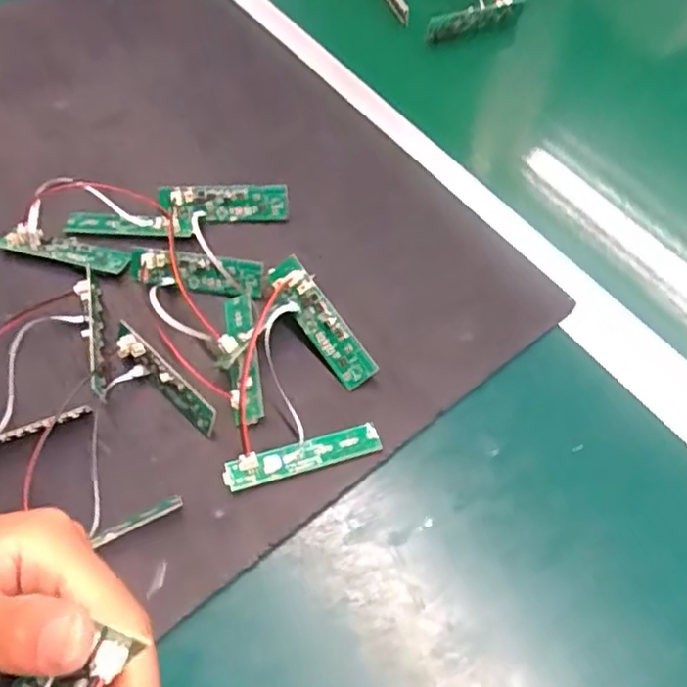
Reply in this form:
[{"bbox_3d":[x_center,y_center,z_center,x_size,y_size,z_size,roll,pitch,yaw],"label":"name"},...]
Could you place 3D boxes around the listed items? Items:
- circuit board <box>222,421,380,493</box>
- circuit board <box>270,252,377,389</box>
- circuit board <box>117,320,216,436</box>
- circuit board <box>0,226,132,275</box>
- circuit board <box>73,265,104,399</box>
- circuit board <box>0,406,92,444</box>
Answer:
[{"bbox_3d":[-0.022,0.060,0.369,0.083,0.005,0.017,-14,70,-10],"label":"circuit board"},{"bbox_3d":[-0.012,-0.012,0.388,0.021,0.006,0.080,-36,89,11],"label":"circuit board"},{"bbox_3d":[-0.099,0.019,0.383,0.079,0.017,0.014,39,68,19],"label":"circuit board"},{"bbox_3d":[-0.173,-0.059,0.426,0.083,0.009,0.017,16,62,7],"label":"circuit board"},{"bbox_3d":[-0.141,-0.005,0.392,0.013,0.019,0.072,-15,62,-8],"label":"circuit board"},{"bbox_3d":[-0.175,0.048,0.365,0.081,0.015,0.010,-18,63,-10],"label":"circuit board"}]

